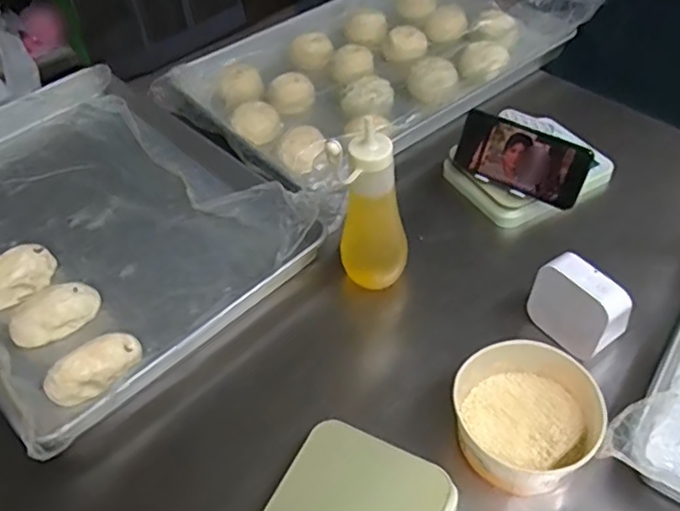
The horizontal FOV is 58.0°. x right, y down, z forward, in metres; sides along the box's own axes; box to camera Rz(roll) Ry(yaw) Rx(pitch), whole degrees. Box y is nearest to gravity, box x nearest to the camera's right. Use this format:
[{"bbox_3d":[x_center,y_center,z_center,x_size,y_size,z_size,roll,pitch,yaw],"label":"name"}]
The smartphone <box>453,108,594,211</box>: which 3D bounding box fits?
[{"bbox_3d":[0.225,-0.118,0.768,0.162,0.080,0.015,27,30,24],"label":"smartphone"}]

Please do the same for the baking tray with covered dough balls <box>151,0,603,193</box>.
[{"bbox_3d":[0.057,-0.335,1.036,0.620,0.067,0.420,-31,52,-23],"label":"baking tray with covered dough balls"}]

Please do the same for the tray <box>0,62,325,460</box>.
[{"bbox_3d":[-0.352,-0.066,0.816,0.394,0.081,0.618,-37,54,-27],"label":"tray"}]

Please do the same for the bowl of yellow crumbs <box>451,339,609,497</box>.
[{"bbox_3d":[0.174,0.149,0.580,0.128,0.064,0.129,-2,46,3],"label":"bowl of yellow crumbs"}]

